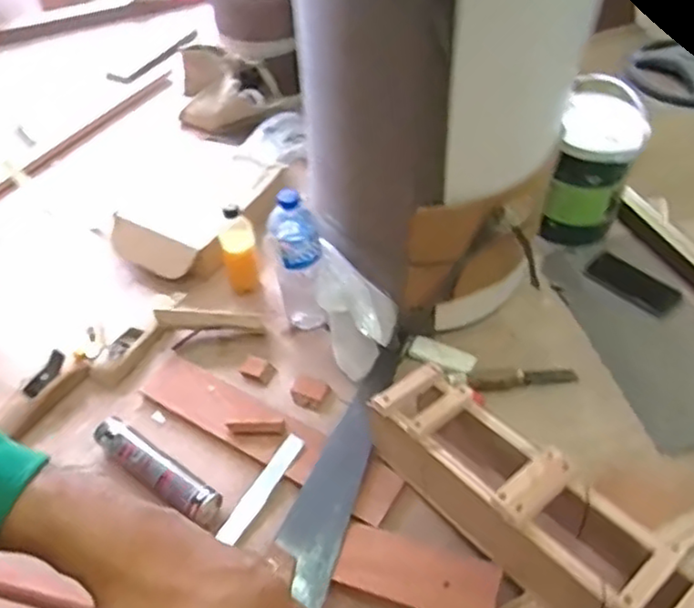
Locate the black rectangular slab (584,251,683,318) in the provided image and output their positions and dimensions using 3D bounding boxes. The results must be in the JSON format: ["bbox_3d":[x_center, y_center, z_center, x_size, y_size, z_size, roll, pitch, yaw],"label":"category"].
[{"bbox_3d":[0.507,-0.036,1.183,0.068,0.018,0.155,-37,58,-26],"label":"black rectangular slab"}]

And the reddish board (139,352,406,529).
[{"bbox_3d":[-0.121,0.186,0.993,0.436,0.010,0.093,25,54,21],"label":"reddish board"}]

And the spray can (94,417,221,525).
[{"bbox_3d":[-0.273,0.231,0.940,0.221,0.046,0.051,29,56,24],"label":"spray can"}]

